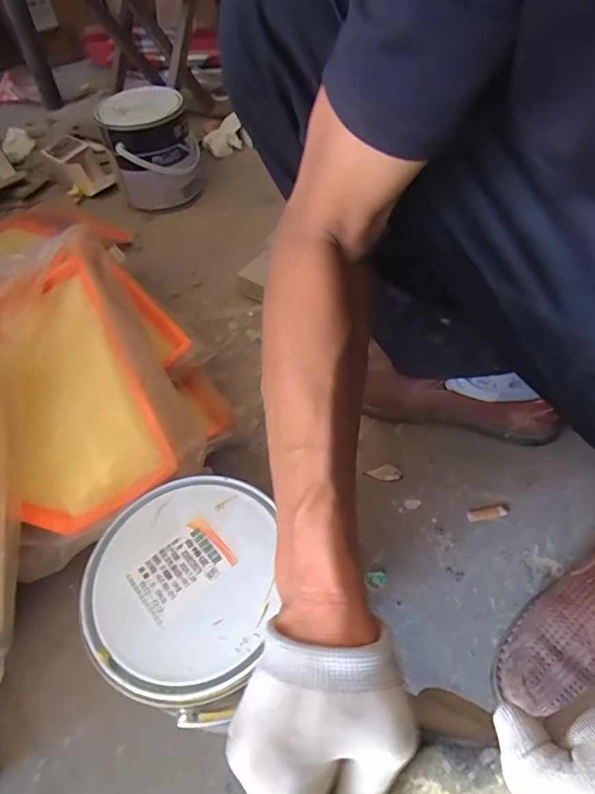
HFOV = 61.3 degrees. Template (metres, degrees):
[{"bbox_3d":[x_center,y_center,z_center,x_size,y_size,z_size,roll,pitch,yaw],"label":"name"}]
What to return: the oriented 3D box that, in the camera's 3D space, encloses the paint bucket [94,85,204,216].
[{"bbox_3d":[-0.268,-0.455,0.946,0.161,0.186,0.154,-14,51,-5],"label":"paint bucket"}]

